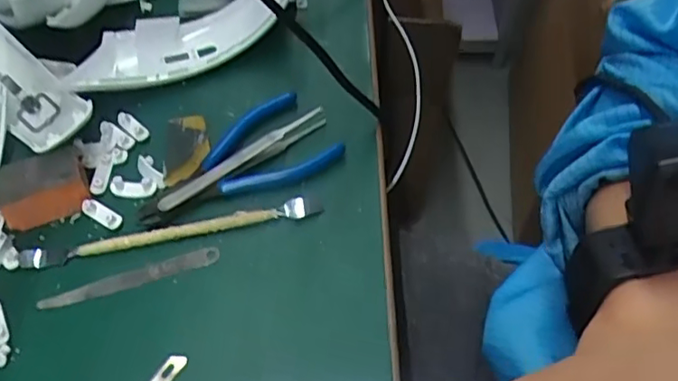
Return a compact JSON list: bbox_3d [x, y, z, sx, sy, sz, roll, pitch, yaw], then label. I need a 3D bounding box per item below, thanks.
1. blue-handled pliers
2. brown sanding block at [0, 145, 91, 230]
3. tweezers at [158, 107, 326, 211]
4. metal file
[{"bbox_3d":[-0.061,-0.015,0.349,0.116,0.010,0.055,-30,60,-19],"label":"blue-handled pliers"},{"bbox_3d":[-0.167,-0.002,0.338,0.045,0.022,0.032,-18,57,-12],"label":"brown sanding block"},{"bbox_3d":[-0.054,-0.020,0.354,0.111,0.004,0.012,-33,62,-21],"label":"tweezers"},{"bbox_3d":[-0.112,0.047,0.322,0.094,0.004,0.009,-16,57,-11],"label":"metal file"}]

